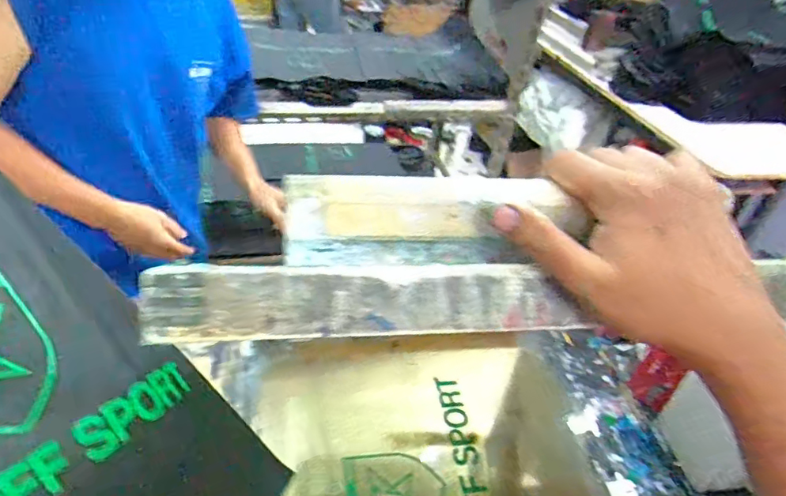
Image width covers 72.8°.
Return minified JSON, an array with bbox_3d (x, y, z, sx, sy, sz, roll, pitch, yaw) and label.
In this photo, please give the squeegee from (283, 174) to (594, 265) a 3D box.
[{"bbox_3d":[0.024,-0.015,0.302,0.164,0.057,0.015,-2,38,-3],"label":"squeegee"}]

